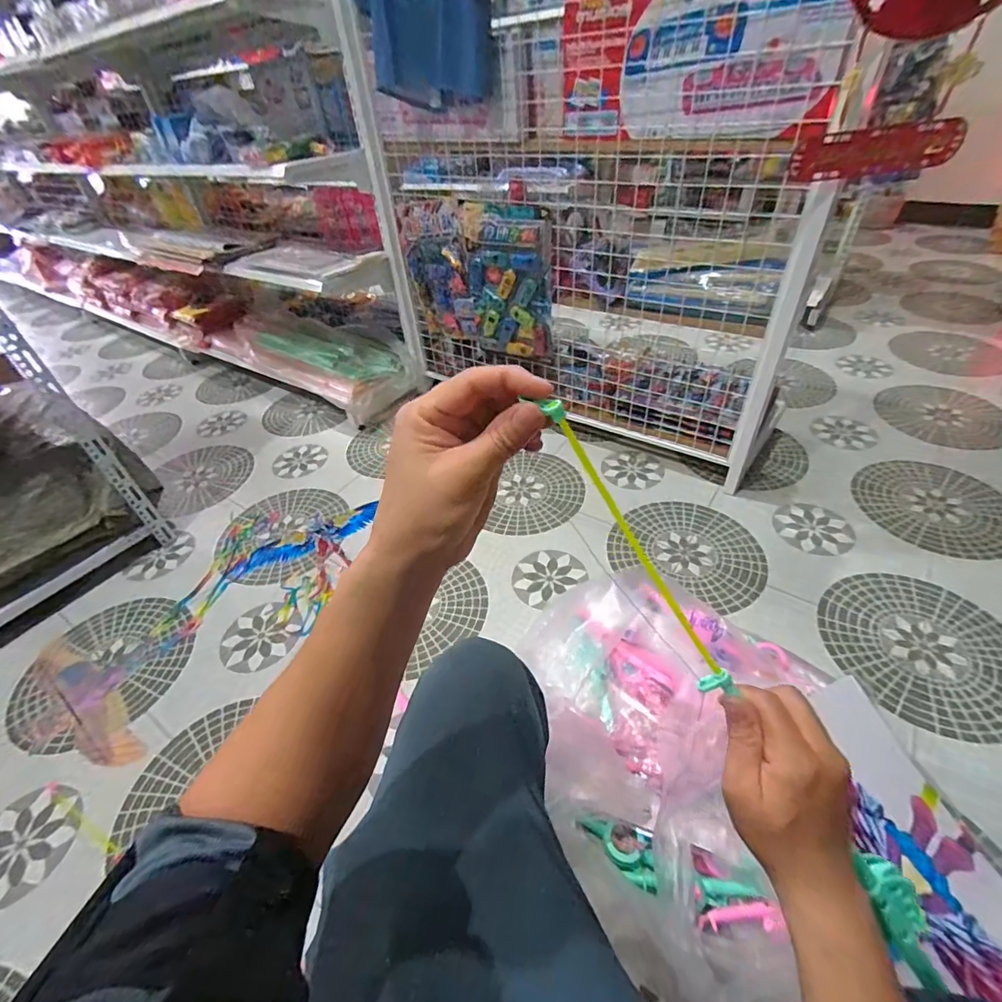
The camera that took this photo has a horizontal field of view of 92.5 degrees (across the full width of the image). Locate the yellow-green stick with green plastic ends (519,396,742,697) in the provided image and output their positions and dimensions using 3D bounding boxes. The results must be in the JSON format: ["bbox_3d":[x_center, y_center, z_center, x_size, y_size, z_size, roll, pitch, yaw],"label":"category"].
[{"bbox_3d":[0.092,0.042,0.304,0.018,0.252,0.012,-11,31,47],"label":"yellow-green stick with green plastic ends"}]

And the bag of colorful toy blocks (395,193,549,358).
[{"bbox_3d":[-0.081,-0.672,1.462,0.525,0.403,0.056,26,51,30],"label":"bag of colorful toy blocks"}]

